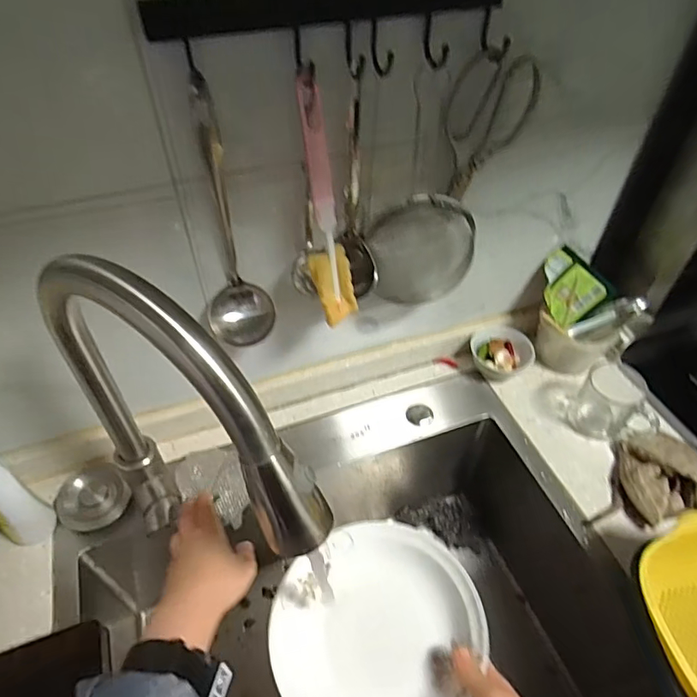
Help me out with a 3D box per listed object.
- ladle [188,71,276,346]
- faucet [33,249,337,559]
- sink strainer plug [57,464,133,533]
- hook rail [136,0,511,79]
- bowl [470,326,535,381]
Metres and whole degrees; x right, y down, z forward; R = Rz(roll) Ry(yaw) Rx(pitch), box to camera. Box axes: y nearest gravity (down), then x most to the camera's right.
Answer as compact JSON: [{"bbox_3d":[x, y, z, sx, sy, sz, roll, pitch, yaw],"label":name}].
[{"bbox_3d":[-0.113,-0.109,0.472,0.066,0.251,0.055,-12,48,-11],"label":"ladle"},{"bbox_3d":[-0.133,0.085,0.408,0.266,0.331,0.048,25,52,21],"label":"faucet"},{"bbox_3d":[-0.298,0.169,0.593,0.075,0.024,0.078,0,47,0],"label":"sink strainer plug"},{"bbox_3d":[-0.006,-0.256,0.408,0.290,0.061,0.024,-12,48,-11],"label":"hook rail"},{"bbox_3d":[0.220,0.010,0.744,0.086,0.043,0.079,0,47,0],"label":"bowl"}]

